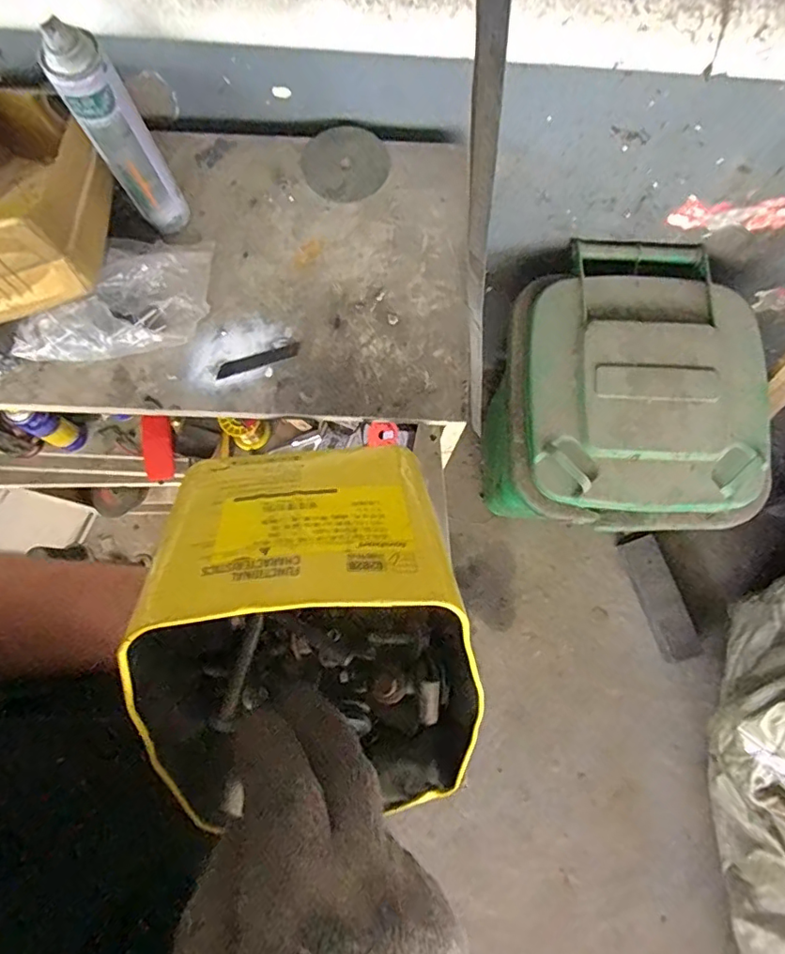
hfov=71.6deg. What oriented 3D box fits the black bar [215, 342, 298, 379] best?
[{"bbox_3d":[-0.151,-0.131,0.614,0.094,0.006,0.017,-18,78,-5],"label":"black bar"}]

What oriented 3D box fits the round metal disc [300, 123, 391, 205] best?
[{"bbox_3d":[-0.057,-0.383,0.664,0.101,0.004,0.103,0,77,-1],"label":"round metal disc"}]

